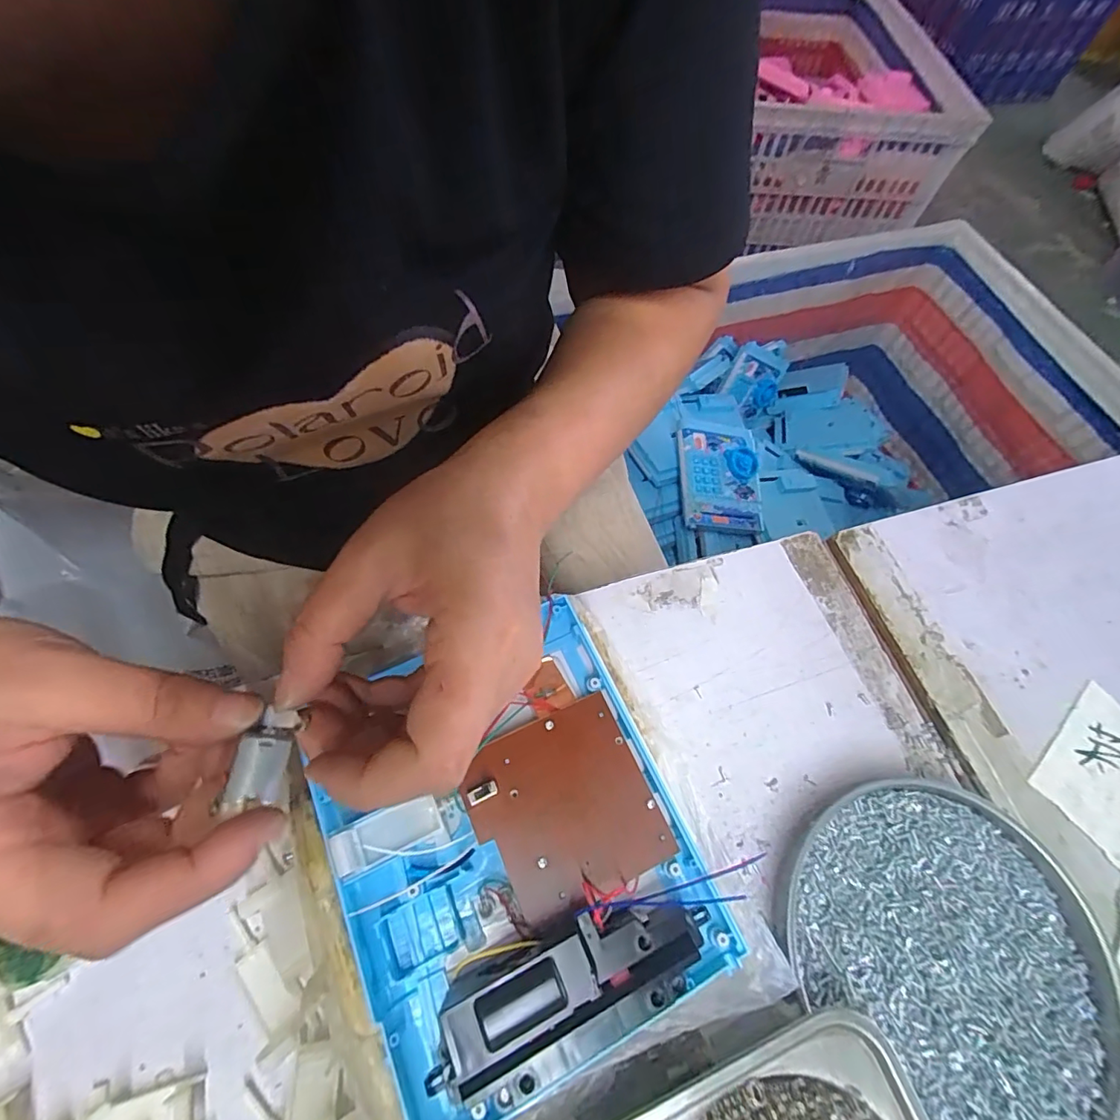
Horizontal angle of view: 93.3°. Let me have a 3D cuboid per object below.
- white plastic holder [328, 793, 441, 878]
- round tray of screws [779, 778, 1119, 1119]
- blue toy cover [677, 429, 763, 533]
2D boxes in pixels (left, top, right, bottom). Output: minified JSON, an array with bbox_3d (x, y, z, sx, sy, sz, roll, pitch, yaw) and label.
[{"bbox_3d":[-0.070,0.111,0.216,0.041,0.011,0.018,-18,65,-12],"label":"white plastic holder"},{"bbox_3d":[0.171,0.168,0.232,0.120,0.015,0.131,1,63,-3],"label":"round tray of screws"},{"bbox_3d":[0.233,-0.117,0.762,0.128,0.025,0.150,-1,79,-20],"label":"blue toy cover"}]

